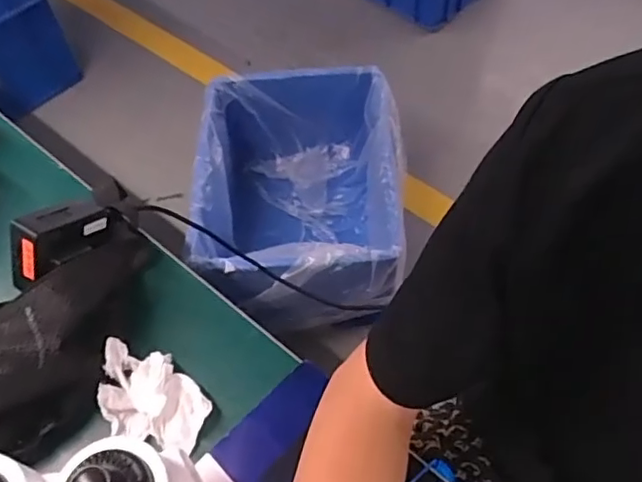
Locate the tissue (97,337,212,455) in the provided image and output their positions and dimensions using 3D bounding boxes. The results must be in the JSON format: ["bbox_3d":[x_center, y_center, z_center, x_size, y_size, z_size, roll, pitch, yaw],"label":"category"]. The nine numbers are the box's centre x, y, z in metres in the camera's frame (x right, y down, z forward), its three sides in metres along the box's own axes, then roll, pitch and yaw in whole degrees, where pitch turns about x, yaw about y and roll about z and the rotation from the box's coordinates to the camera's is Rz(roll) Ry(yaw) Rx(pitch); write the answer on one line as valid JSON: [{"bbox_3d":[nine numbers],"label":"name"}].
[{"bbox_3d":[-0.139,0.128,0.486,0.096,0.034,0.077,12,58,12],"label":"tissue"}]

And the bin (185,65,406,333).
[{"bbox_3d":[-0.047,-0.076,1.394,0.456,0.338,0.581,1,56,5],"label":"bin"}]

